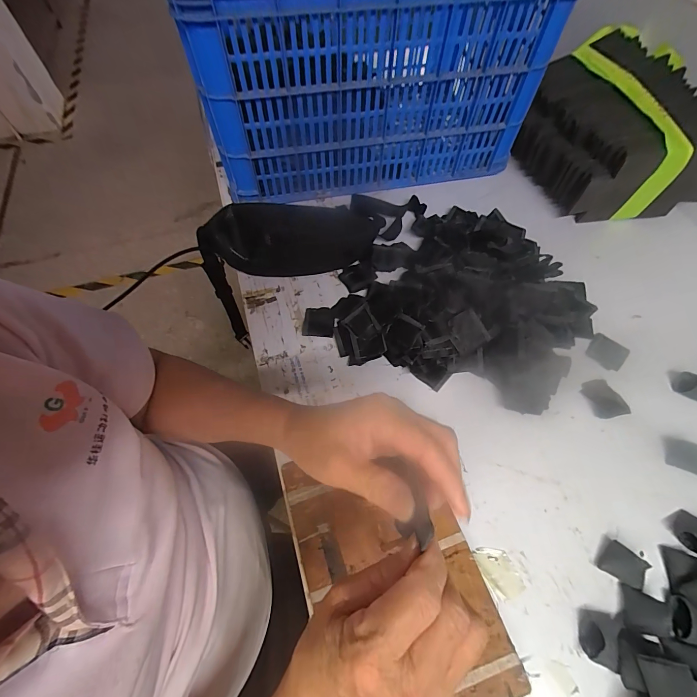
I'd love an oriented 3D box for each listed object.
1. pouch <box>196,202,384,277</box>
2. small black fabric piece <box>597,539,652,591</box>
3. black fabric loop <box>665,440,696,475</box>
[{"bbox_3d":[-0.095,-0.189,0.573,0.284,0.082,0.102,-2,60,0],"label":"pouch"},{"bbox_3d":[0.299,0.233,0.364,0.040,0.023,0.034,33,65,18],"label":"small black fabric piece"},{"bbox_3d":[0.429,0.136,0.426,0.042,0.013,0.036,23,63,13],"label":"black fabric loop"}]

